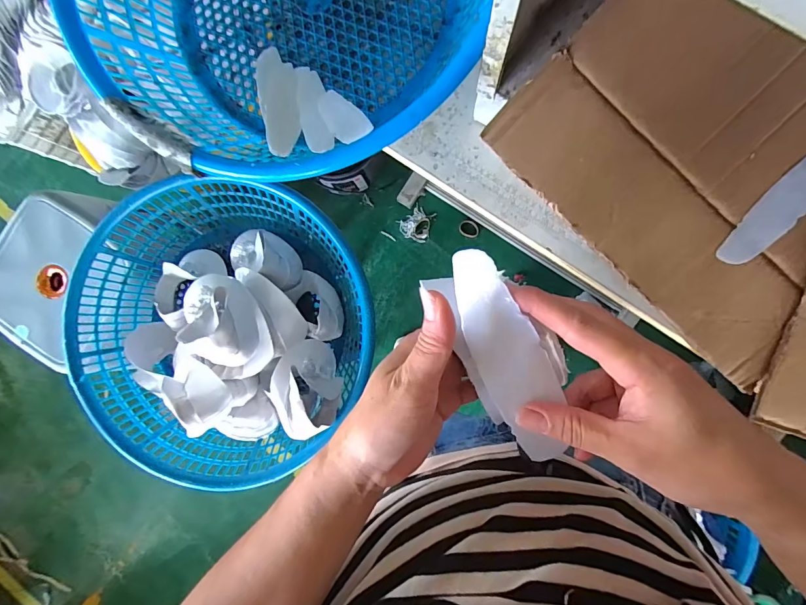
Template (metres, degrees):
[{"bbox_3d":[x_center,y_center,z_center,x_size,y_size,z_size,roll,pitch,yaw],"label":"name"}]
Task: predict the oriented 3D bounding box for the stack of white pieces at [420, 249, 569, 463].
[{"bbox_3d":[0.067,0.035,0.241,0.054,0.028,0.141,-26,90,5],"label":"stack of white pieces"}]

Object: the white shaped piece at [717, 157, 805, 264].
[{"bbox_3d":[0.387,-0.098,0.395,0.040,0.004,0.146,40,94,3],"label":"white shaped piece"}]

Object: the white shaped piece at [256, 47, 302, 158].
[{"bbox_3d":[-0.160,-0.260,0.502,0.049,0.010,0.172,-15,71,5],"label":"white shaped piece"}]

